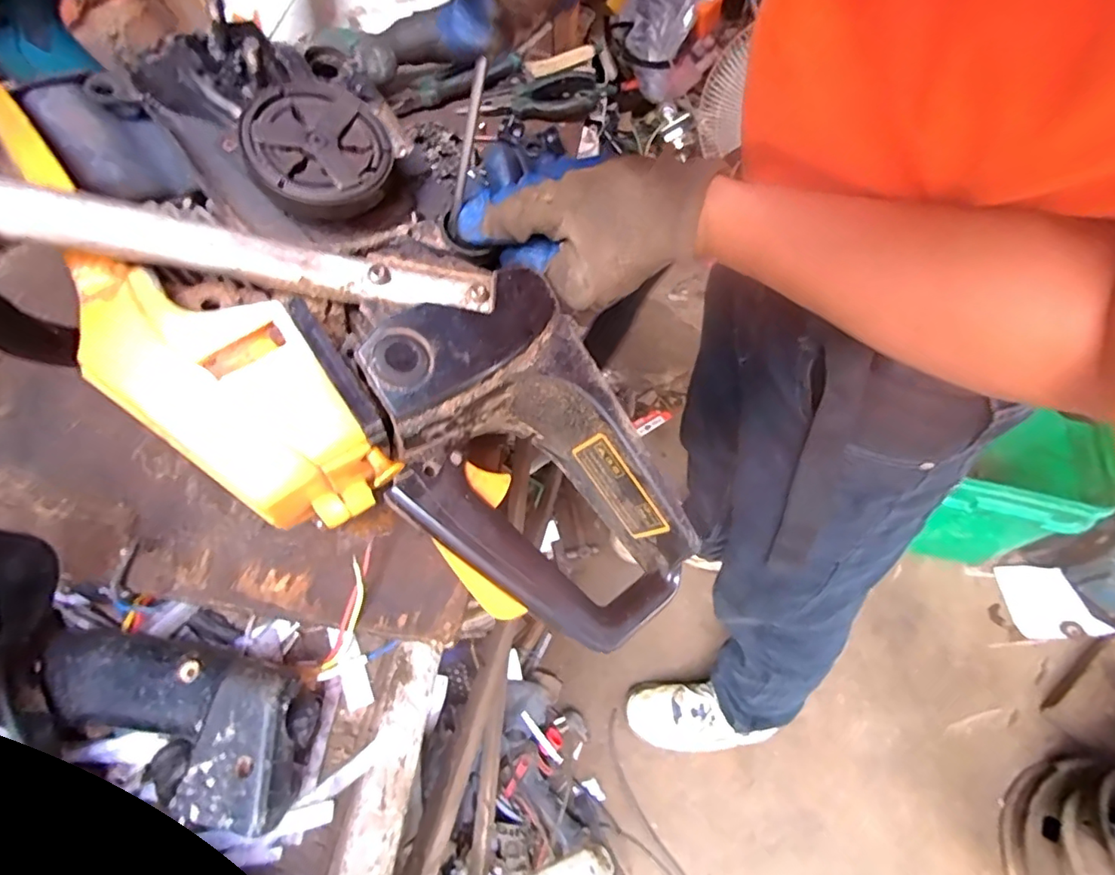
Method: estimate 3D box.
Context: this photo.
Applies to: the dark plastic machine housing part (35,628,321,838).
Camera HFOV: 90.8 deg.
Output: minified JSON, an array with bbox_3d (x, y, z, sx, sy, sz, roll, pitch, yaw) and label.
[{"bbox_3d":[-0.194,0.138,0.273,0.151,0.034,0.067,12,56,8],"label":"dark plastic machine housing part"}]

